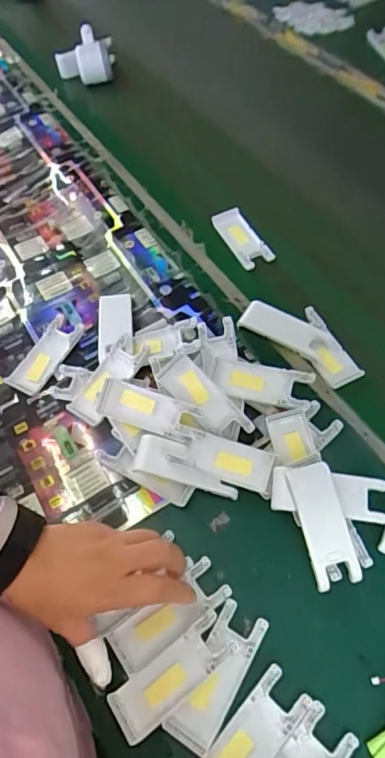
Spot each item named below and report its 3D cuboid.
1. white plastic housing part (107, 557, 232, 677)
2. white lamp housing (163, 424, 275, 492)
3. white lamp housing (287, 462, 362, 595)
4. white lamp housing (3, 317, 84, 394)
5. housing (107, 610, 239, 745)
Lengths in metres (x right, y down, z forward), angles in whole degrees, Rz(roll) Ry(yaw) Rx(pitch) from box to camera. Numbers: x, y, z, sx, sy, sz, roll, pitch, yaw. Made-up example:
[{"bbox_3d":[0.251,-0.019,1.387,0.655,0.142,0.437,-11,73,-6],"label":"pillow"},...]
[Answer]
[{"bbox_3d":[-0.019,0.202,0.424,0.103,0.014,0.041,-32,62,-13],"label":"white plastic housing part"},{"bbox_3d":[0.028,0.075,0.470,0.097,0.018,0.037,18,62,1],"label":"white lamp housing"},{"bbox_3d":[0.114,0.127,0.432,0.039,0.013,0.102,-12,73,-3],"label":"white lamp housing"},{"bbox_3d":[-0.174,-0.030,0.576,0.044,0.012,0.103,24,66,19],"label":"white lamp housing"},{"bbox_3d":[-0.015,0.236,0.392,0.104,0.009,0.038,-35,63,-13],"label":"housing"}]

